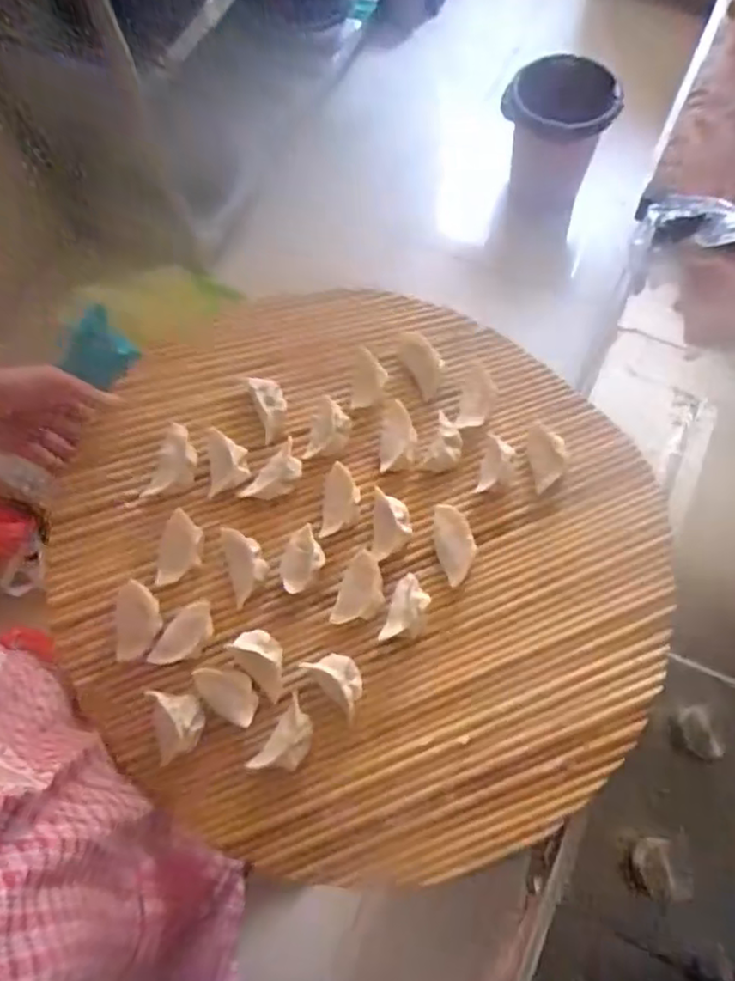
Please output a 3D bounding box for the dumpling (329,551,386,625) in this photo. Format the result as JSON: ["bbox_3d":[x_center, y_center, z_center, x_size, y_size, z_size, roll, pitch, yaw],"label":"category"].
[{"bbox_3d":[-0.004,0.083,0.538,0.037,0.028,0.059,17,71,9],"label":"dumpling"}]

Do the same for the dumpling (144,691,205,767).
[{"bbox_3d":[-0.145,0.178,0.497,0.038,0.026,0.051,-12,69,-2],"label":"dumpling"}]

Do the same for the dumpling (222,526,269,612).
[{"bbox_3d":[-0.100,0.059,0.533,0.031,0.021,0.058,-16,69,-3],"label":"dumpling"}]

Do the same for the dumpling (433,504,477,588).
[{"bbox_3d":[0.074,0.045,0.557,0.031,0.023,0.068,-11,69,-1],"label":"dumpling"}]

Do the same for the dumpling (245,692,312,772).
[{"bbox_3d":[-0.062,0.196,0.504,0.032,0.026,0.059,33,74,14],"label":"dumpling"}]

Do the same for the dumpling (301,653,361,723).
[{"bbox_3d":[-0.021,0.150,0.516,0.032,0.026,0.053,-42,73,-12],"label":"dumpling"}]

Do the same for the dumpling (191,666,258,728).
[{"bbox_3d":[-0.108,0.157,0.506,0.053,0.029,0.033,25,72,12],"label":"dumpling"}]

